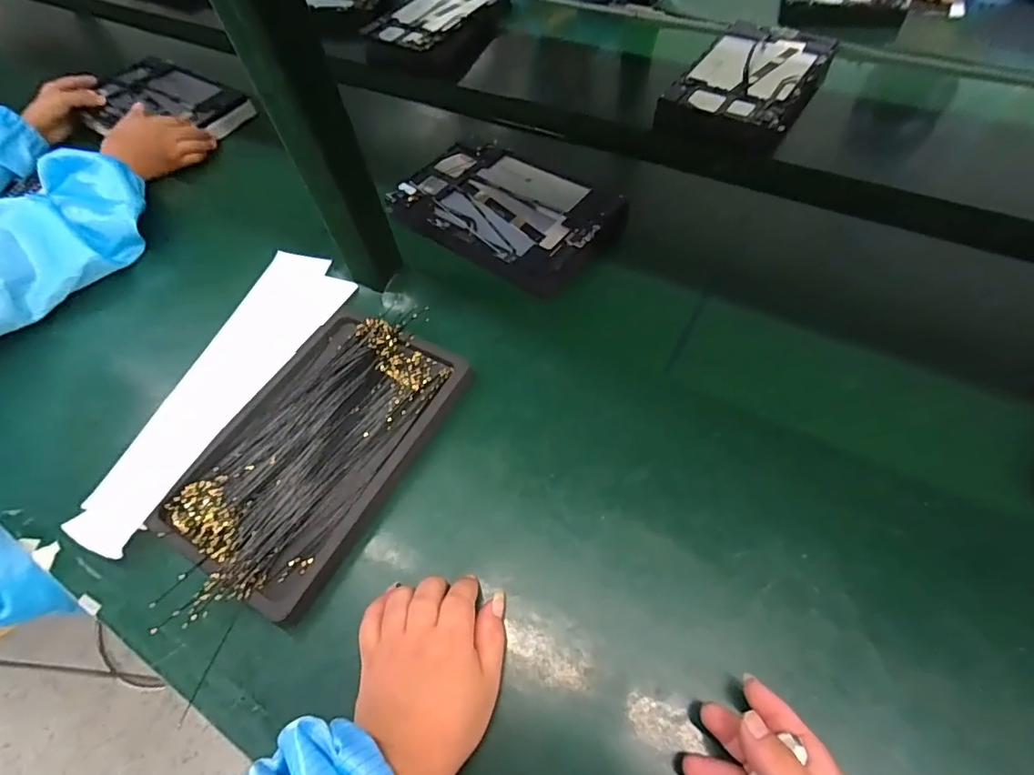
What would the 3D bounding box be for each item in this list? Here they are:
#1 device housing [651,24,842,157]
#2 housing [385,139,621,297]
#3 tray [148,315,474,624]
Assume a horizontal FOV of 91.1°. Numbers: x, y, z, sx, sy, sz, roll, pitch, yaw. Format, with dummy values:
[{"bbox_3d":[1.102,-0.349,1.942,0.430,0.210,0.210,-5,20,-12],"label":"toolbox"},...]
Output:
[{"bbox_3d":[0.307,-0.406,0.685,0.157,0.049,0.269,29,65,20],"label":"device housing"},{"bbox_3d":[-0.014,-0.200,0.570,0.251,0.022,0.160,33,66,21],"label":"housing"},{"bbox_3d":[-0.167,0.048,0.430,0.158,0.022,0.245,24,63,17],"label":"tray"}]

